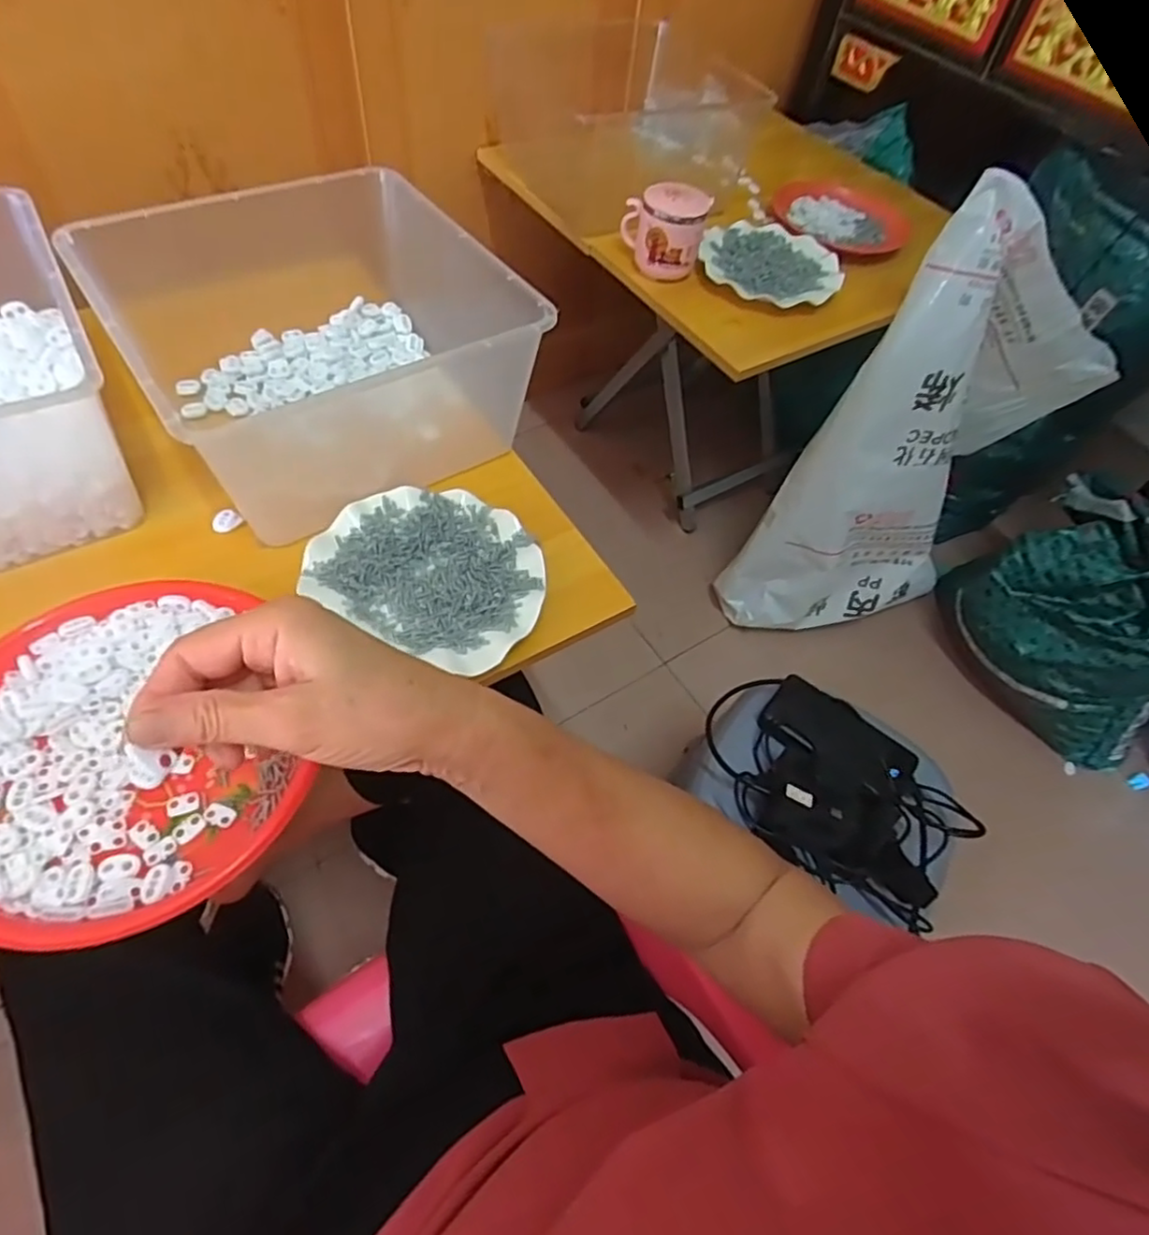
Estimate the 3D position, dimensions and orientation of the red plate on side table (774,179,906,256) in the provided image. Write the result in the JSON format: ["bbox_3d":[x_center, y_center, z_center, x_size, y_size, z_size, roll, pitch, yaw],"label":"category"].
[{"bbox_3d":[0.383,-0.587,0.958,0.180,0.021,0.203,4,52,-3],"label":"red plate on side table"}]

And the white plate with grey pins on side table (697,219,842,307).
[{"bbox_3d":[0.252,-0.459,0.856,0.177,0.029,0.172,14,53,5],"label":"white plate with grey pins on side table"}]

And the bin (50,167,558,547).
[{"bbox_3d":[-0.206,-0.231,0.568,0.265,0.150,0.268,-30,61,-25],"label":"bin"}]

